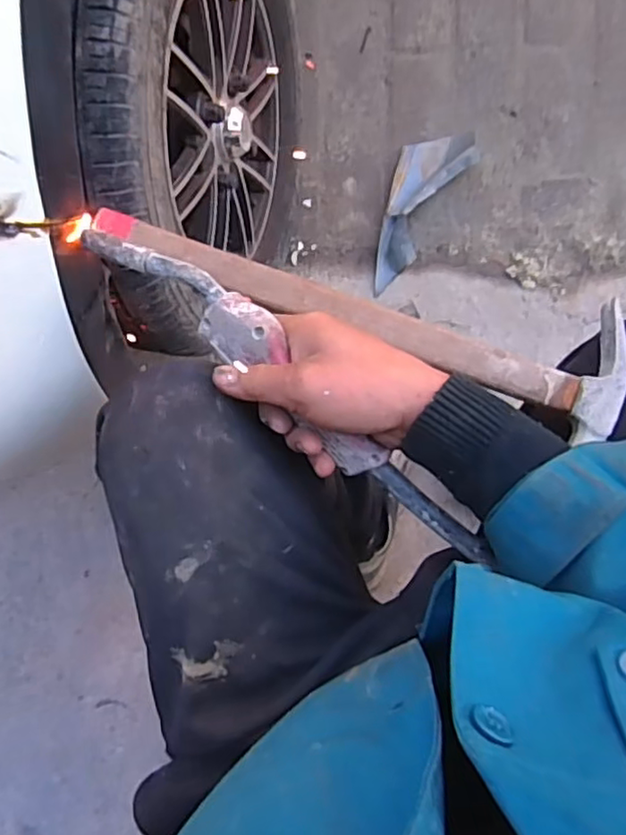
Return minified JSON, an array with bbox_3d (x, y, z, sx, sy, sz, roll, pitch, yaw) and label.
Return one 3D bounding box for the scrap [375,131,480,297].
[{"bbox_3d":[0.144,-0.322,0.963,0.099,0.032,0.256,34,95,8],"label":"scrap"}]

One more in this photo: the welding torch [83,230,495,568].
[{"bbox_3d":[-0.021,-0.024,0.437,0.354,0.039,0.054,43,92,-3],"label":"welding torch"}]

